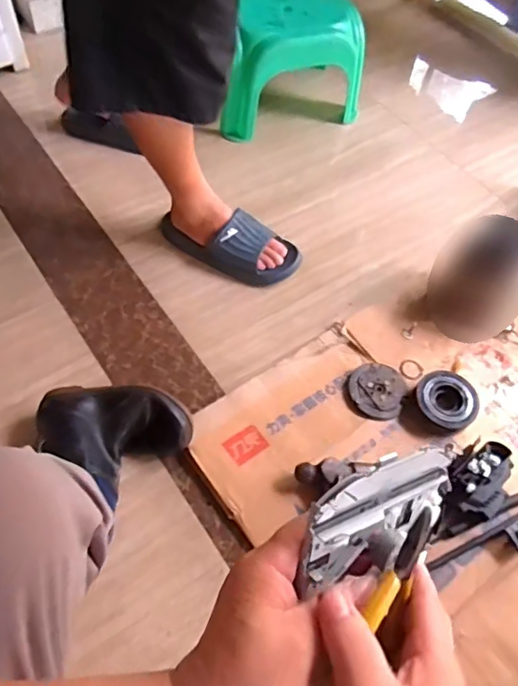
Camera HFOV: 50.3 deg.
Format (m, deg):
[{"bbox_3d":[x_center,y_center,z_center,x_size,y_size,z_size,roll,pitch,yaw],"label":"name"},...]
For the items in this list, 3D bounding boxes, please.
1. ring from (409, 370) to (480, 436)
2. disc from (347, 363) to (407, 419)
[{"bbox_3d":[0.304,0.100,0.906,0.100,0.036,0.104,2,57,-3],"label":"ring"},{"bbox_3d":[0.198,0.077,0.925,0.090,0.017,0.101,21,58,9],"label":"disc"}]

